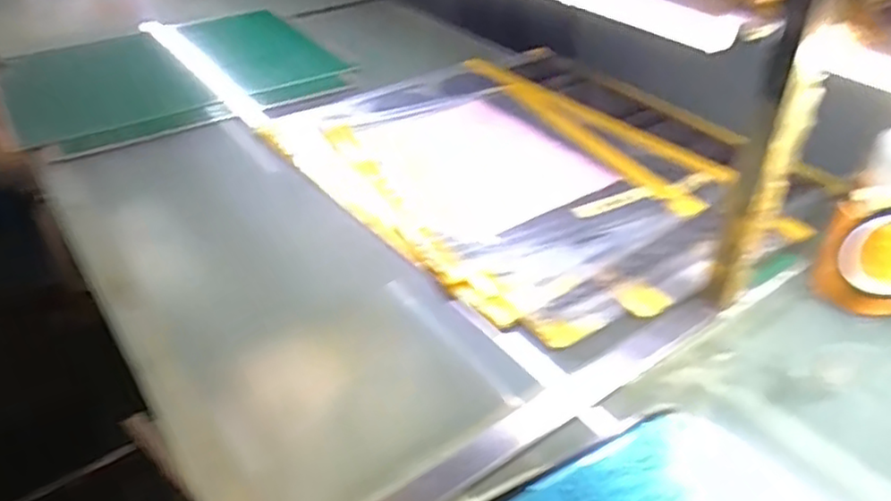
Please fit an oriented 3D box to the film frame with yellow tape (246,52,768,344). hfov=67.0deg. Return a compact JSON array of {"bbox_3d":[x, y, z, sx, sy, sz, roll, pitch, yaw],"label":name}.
[{"bbox_3d":[0.127,-0.126,0.933,0.533,0.035,0.612,-27,47,-28],"label":"film frame with yellow tape"}]

